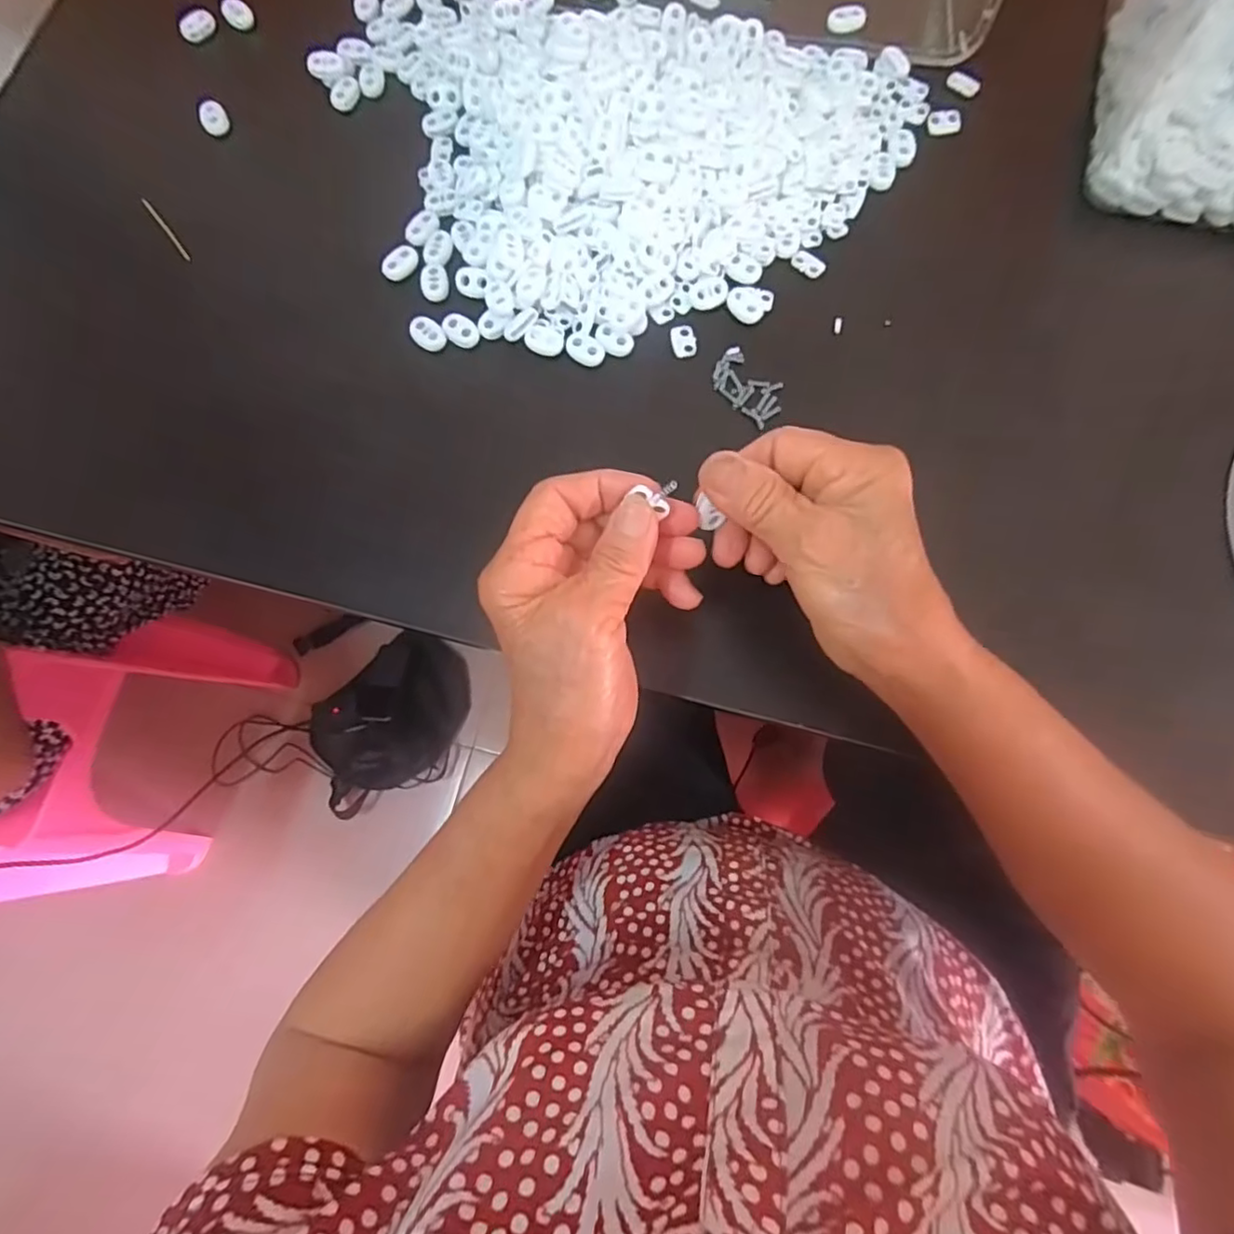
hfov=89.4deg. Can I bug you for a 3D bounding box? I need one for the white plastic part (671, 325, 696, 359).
[{"bbox_3d":[0.037,-0.154,0.347,0.013,0.004,0.019,-8,75,0],"label":"white plastic part"}]

